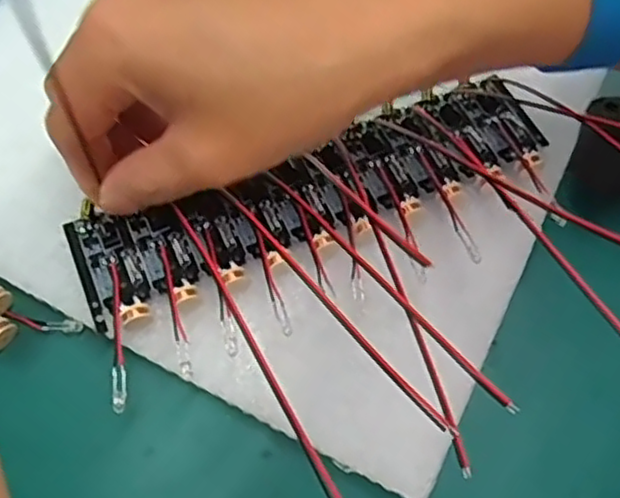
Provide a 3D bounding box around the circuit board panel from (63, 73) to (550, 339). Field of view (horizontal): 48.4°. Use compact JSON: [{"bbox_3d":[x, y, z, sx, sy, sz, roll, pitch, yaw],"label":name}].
[{"bbox_3d":[0.003,-0.020,0.232,0.161,0.006,0.043,-23,68,-13],"label":"circuit board panel"}]

